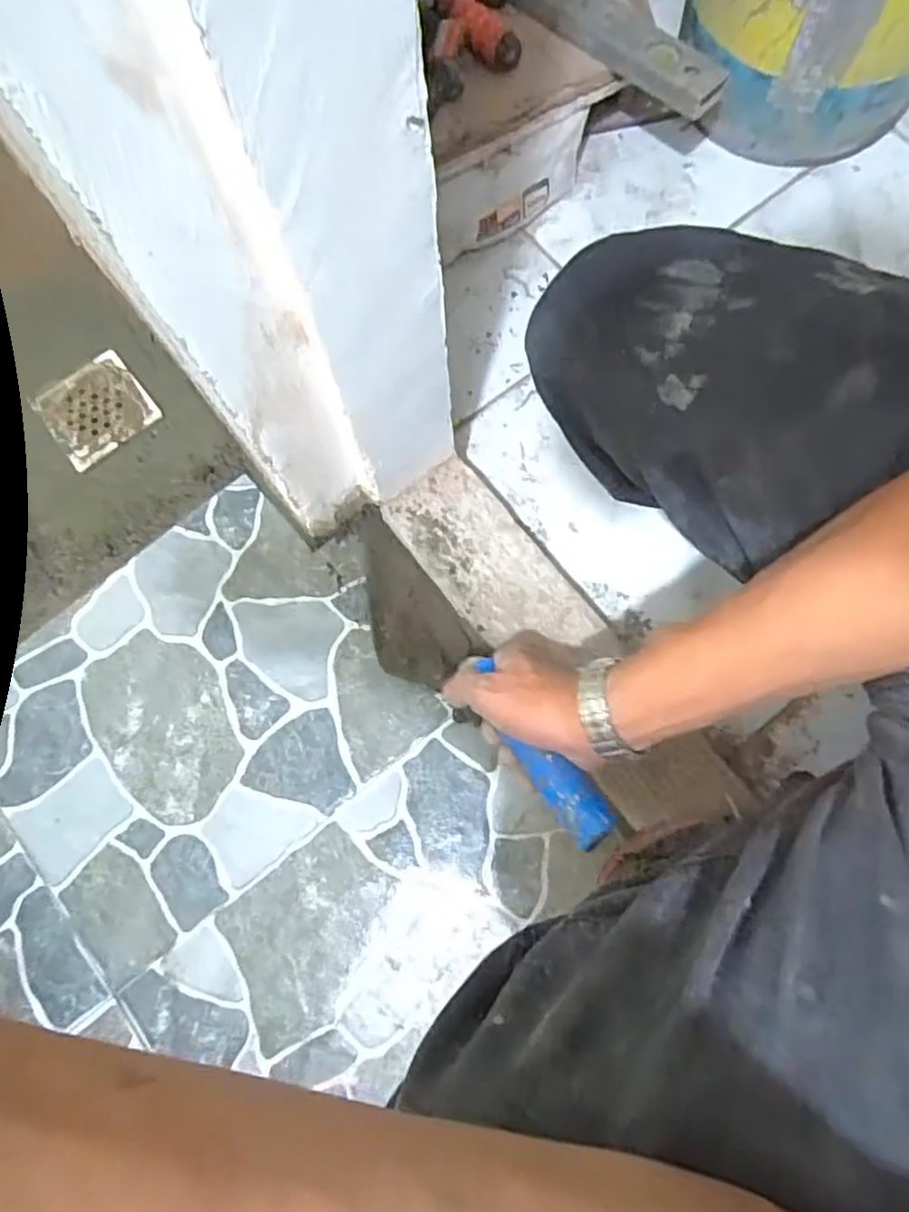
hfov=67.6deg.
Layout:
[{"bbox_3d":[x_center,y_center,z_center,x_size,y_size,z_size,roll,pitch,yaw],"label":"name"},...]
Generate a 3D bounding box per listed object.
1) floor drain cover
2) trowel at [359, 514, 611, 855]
[{"bbox_3d":[-0.368,-0.204,0.694,0.100,0.006,0.103,-37,77,-7],"label":"floor drain cover"},{"bbox_3d":[-0.001,0.051,0.531,0.074,0.069,0.336,-36,51,-7],"label":"trowel"}]

